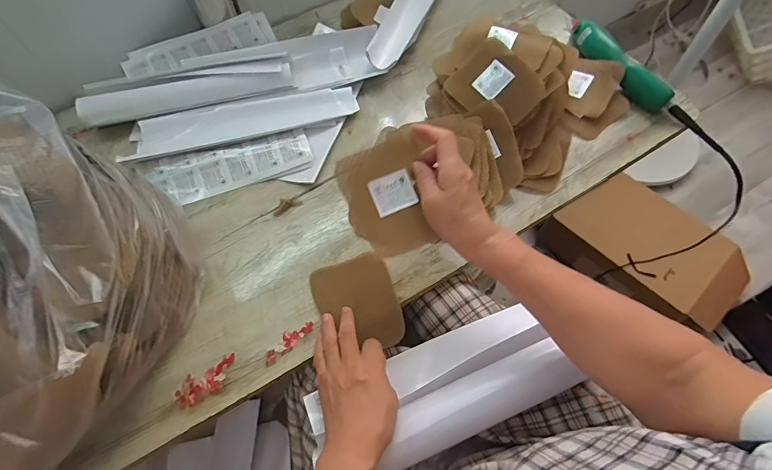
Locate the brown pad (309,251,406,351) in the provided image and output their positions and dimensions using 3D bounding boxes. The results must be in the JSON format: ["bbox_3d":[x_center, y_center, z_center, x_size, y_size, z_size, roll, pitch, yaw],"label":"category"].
[{"bbox_3d":[-0.034,0.085,0.504,0.096,0.004,0.118,-19,65,-7],"label":"brown pad"}]

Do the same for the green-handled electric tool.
[{"bbox_3d":[0.359,-0.275,0.640,0.034,0.046,0.205,-23,62,-8],"label":"green-handled electric tool"}]

